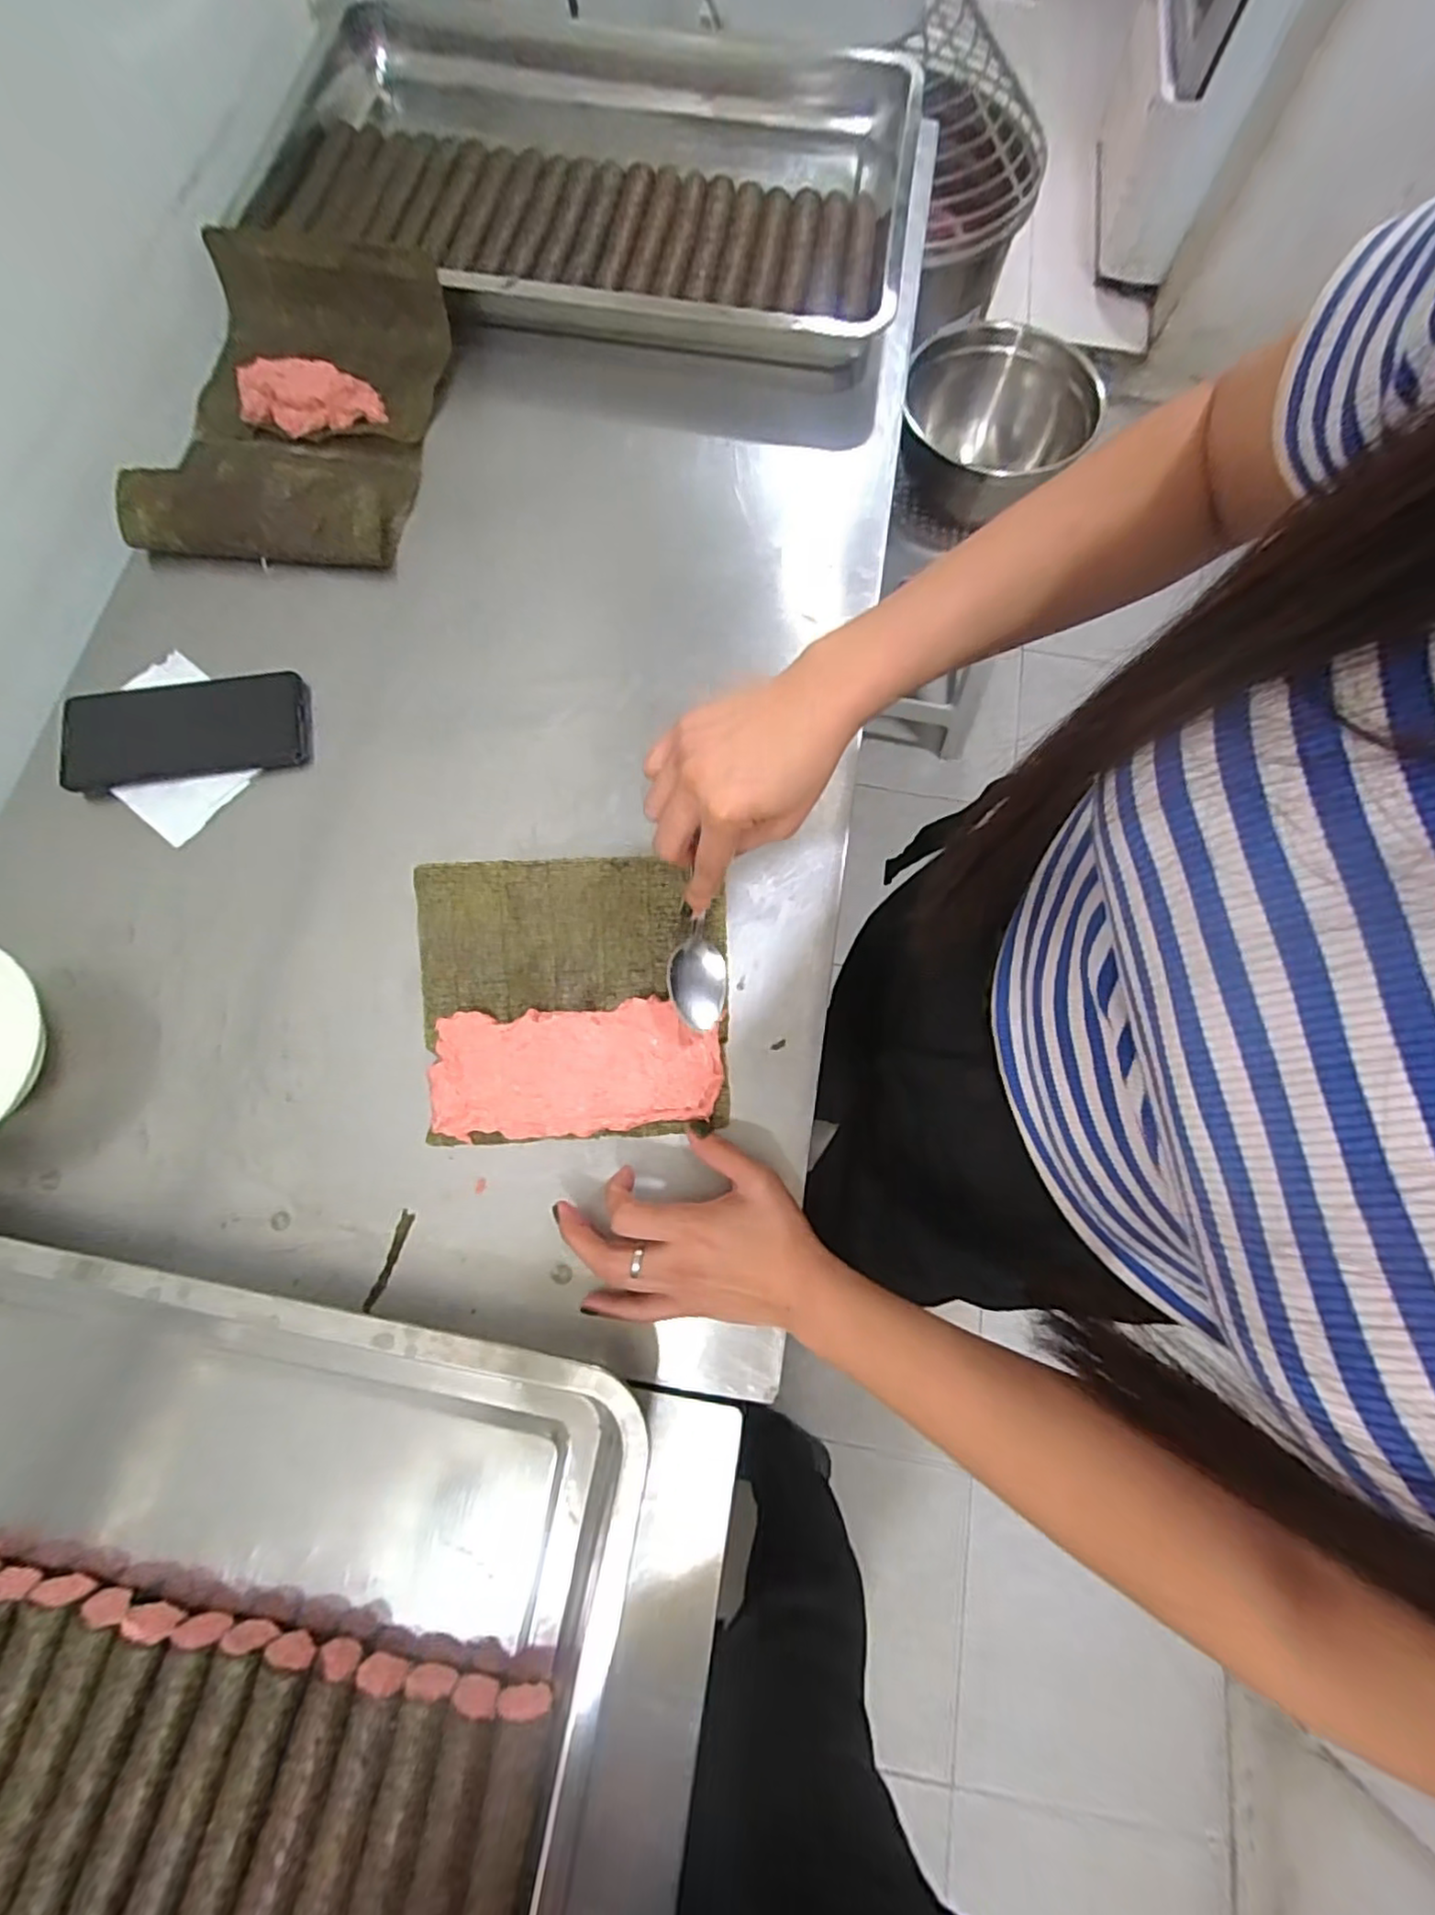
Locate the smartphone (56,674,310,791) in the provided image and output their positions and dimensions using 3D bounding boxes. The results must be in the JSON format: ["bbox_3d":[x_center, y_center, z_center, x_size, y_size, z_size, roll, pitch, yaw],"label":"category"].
[{"bbox_3d":[-0.394,-0.170,0.498,0.167,0.015,0.075,-10,75,-3],"label":"smartphone"}]

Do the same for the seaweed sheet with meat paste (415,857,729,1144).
[{"bbox_3d":[-0.092,0.024,0.436,0.194,0.035,0.175,-4,74,-2],"label":"seaweed sheet with meat paste"}]

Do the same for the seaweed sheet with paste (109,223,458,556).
[{"bbox_3d":[-0.355,-0.460,0.560,0.206,0.056,0.287,7,74,1],"label":"seaweed sheet with paste"}]

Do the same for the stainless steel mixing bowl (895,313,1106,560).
[{"bbox_3d":[0.381,-0.733,0.967,0.244,0.174,0.249,0,74,-1],"label":"stainless steel mixing bowl"}]

